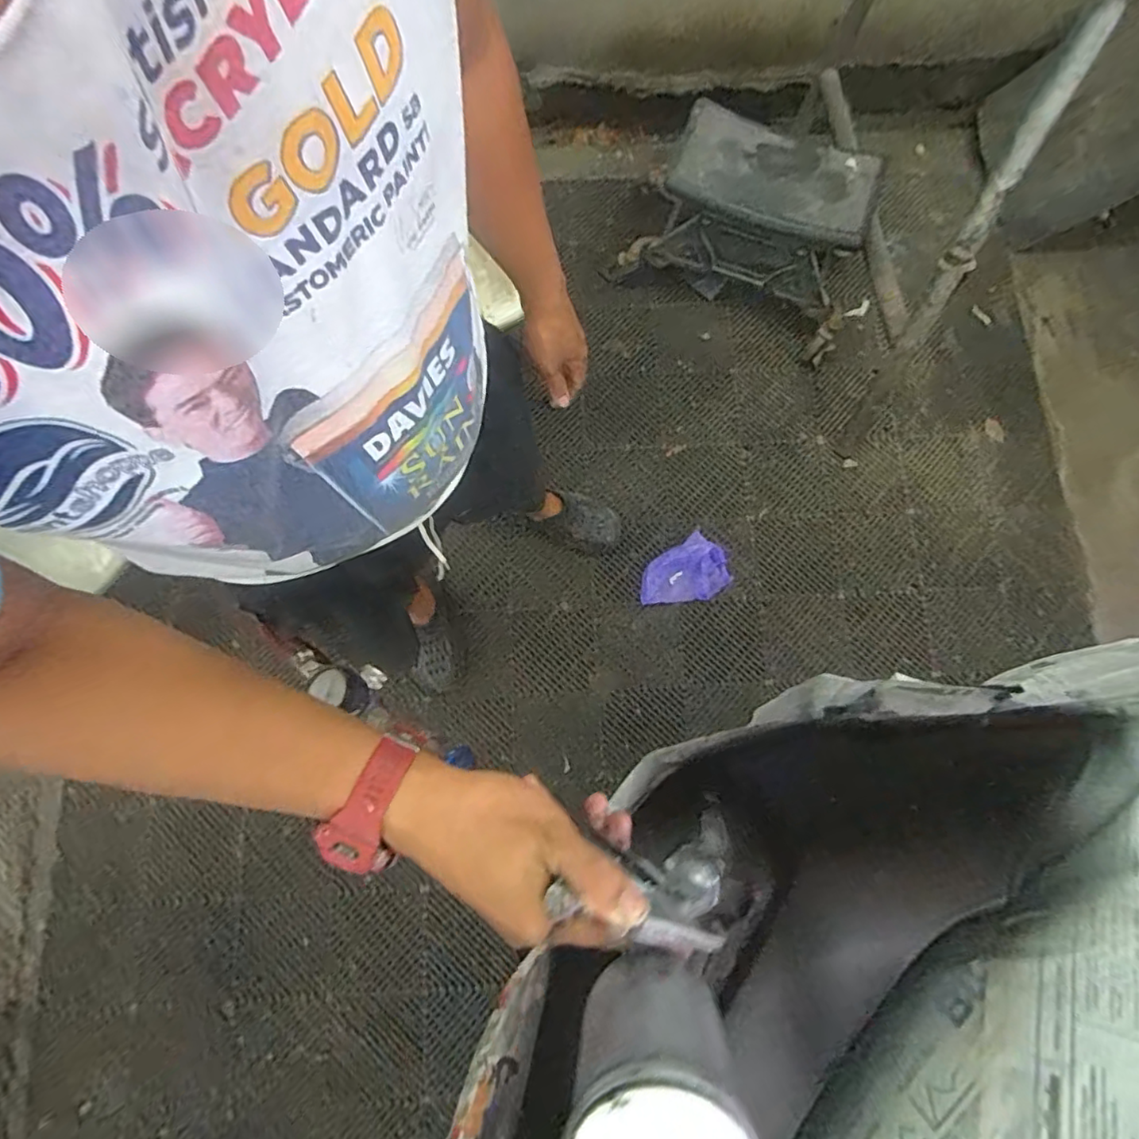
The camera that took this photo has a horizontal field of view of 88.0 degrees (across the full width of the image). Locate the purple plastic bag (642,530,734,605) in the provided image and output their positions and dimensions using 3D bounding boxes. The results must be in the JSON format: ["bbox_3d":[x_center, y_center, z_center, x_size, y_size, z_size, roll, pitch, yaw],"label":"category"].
[{"bbox_3d":[0.275,0.017,1.422,0.226,0.068,0.147,-30,78,-6],"label":"purple plastic bag"}]

